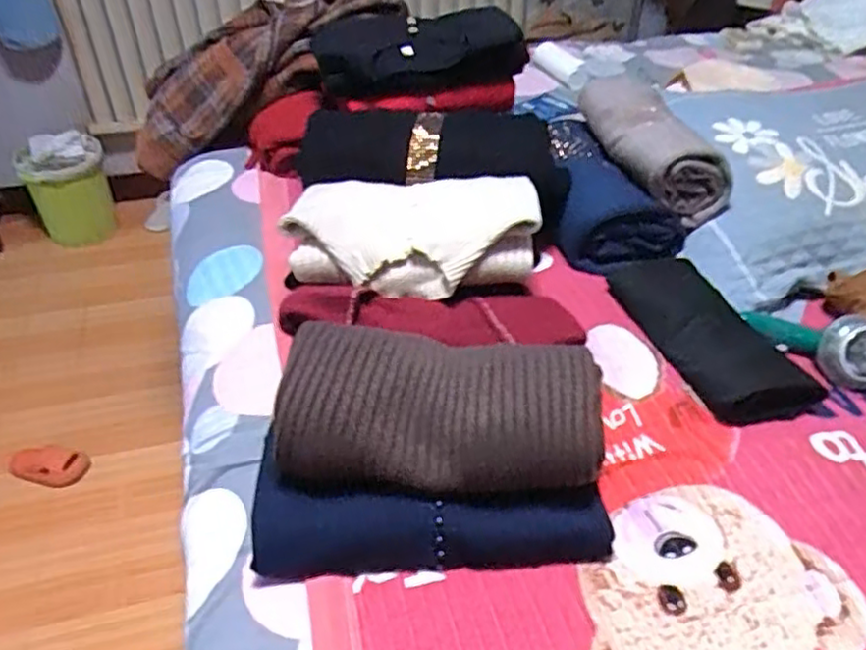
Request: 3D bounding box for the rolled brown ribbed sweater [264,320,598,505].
[{"bbox_3d":[0.003,0.067,0.551,0.259,0.080,0.117,5,41,4],"label":"rolled brown ribbed sweater"}]

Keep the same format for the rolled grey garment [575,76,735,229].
[{"bbox_3d":[0.281,-0.231,0.892,0.107,0.100,0.231,-9,42,-11],"label":"rolled grey garment"}]

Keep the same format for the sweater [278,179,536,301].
[{"bbox_3d":[-0.023,-0.104,0.717,0.257,0.070,0.156,4,41,4],"label":"sweater"}]

